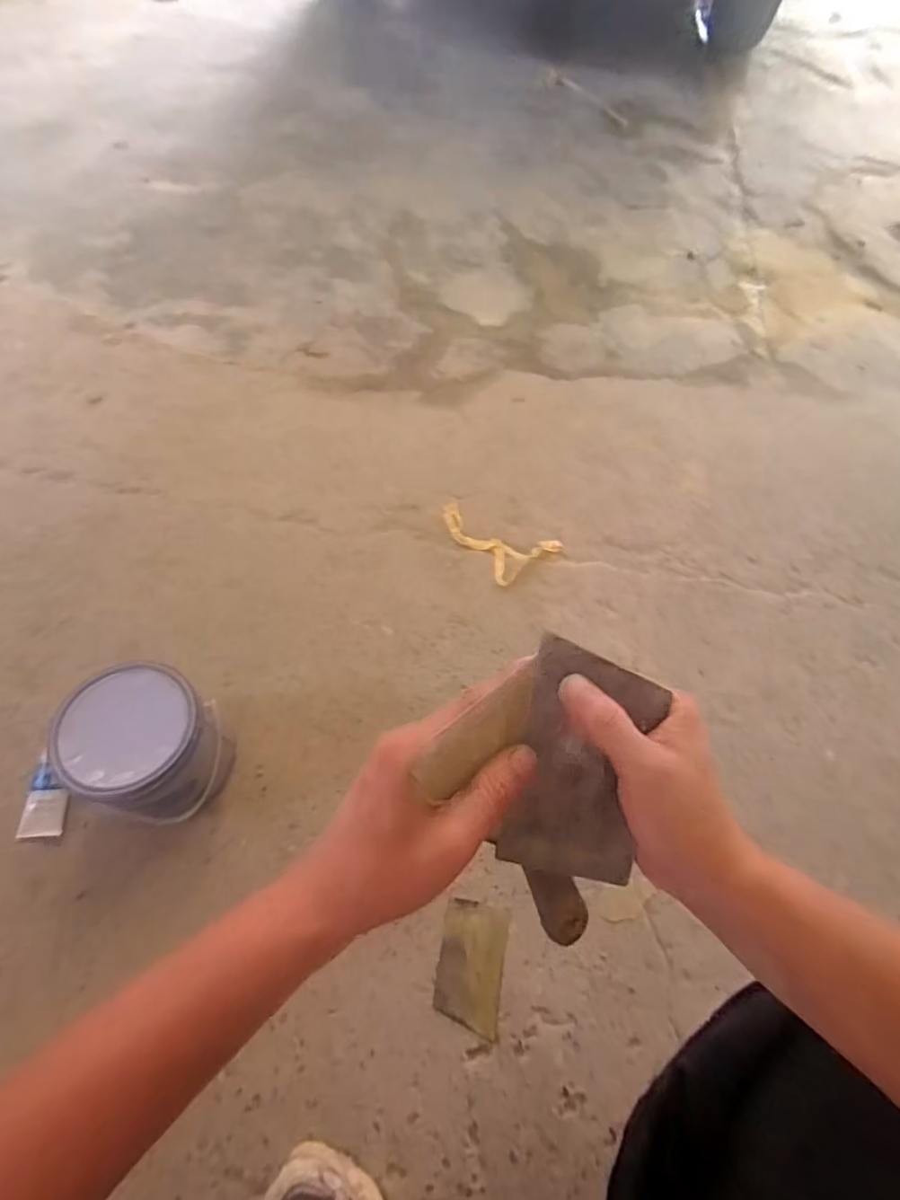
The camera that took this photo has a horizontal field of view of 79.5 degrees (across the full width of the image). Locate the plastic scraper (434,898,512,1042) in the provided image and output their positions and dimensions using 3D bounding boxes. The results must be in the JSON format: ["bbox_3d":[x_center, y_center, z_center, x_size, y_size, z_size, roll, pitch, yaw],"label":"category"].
[{"bbox_3d":[0.026,0.427,0.637,0.077,0.008,0.123,11,61,3],"label":"plastic scraper"}]

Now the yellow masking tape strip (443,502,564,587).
[{"bbox_3d":[0.087,-0.125,0.957,0.144,0.014,0.192,-34,67,-19],"label":"yellow masking tape strip"}]

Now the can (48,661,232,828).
[{"bbox_3d":[-0.361,0.180,0.660,0.150,0.175,0.138,1,61,-2],"label":"can"}]

